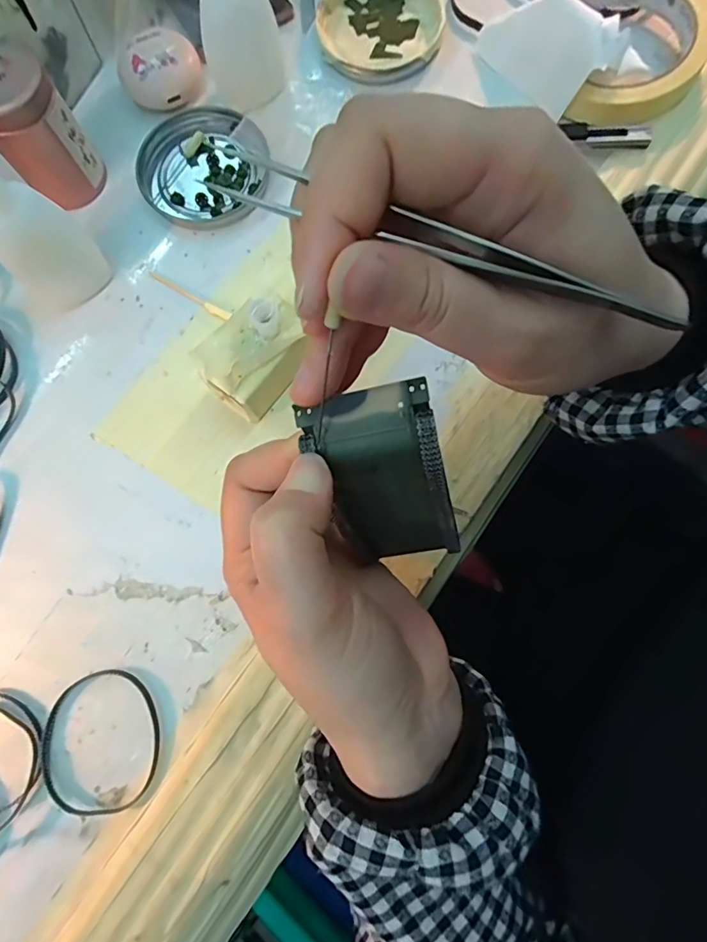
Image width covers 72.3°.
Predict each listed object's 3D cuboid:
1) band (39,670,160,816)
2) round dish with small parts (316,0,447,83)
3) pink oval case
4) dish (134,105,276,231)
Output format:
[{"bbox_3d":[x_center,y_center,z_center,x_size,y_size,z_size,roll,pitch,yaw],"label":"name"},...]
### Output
[{"bbox_3d":[-0.124,0.133,0.237,0.058,0.005,0.064,-10,79,-1],"label":"band"},{"bbox_3d":[0.017,-0.286,0.311,0.078,0.010,0.075,0,79,1],"label":"round dish with small parts"},{"bbox_3d":[-0.119,-0.248,0.301,0.049,0.021,0.043,-25,80,-4],"label":"pink oval case"},{"bbox_3d":[-0.093,-0.187,0.297,0.080,0.009,0.075,0,79,1],"label":"dish"}]

